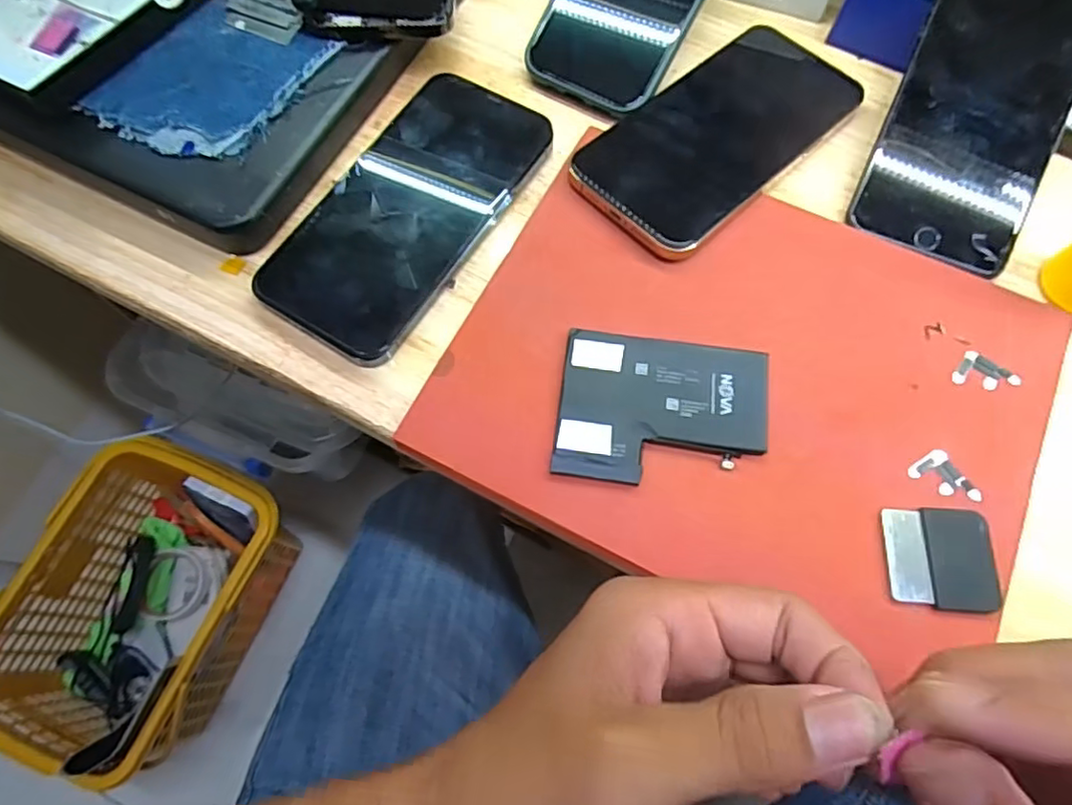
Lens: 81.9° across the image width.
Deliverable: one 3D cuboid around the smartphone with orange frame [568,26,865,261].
[{"bbox_3d":[0.094,-0.139,0.312,0.157,0.010,0.076,-41,76,-12],"label":"smartphone with orange frame"}]

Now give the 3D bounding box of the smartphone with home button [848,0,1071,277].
[{"bbox_3d":[0.212,-0.140,0.295,0.076,0.006,0.147,22,93,8],"label":"smartphone with home button"}]

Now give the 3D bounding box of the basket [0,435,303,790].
[{"bbox_3d":[-0.510,0.265,0.839,0.259,0.246,0.357,19,70,7],"label":"basket"}]

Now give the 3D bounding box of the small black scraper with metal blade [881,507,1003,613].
[{"bbox_3d":[0.161,0.062,0.246,0.042,0.004,0.039,4,71,2],"label":"small black scraper with metal blade"}]

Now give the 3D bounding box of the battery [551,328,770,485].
[{"bbox_3d":[0.055,0.003,0.265,0.087,0.004,0.066,8,72,3],"label":"battery"}]

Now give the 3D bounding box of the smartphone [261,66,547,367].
[{"bbox_3d":[-0.061,-0.096,0.298,0.072,0.011,0.154,31,75,10],"label":"smartphone"}]

